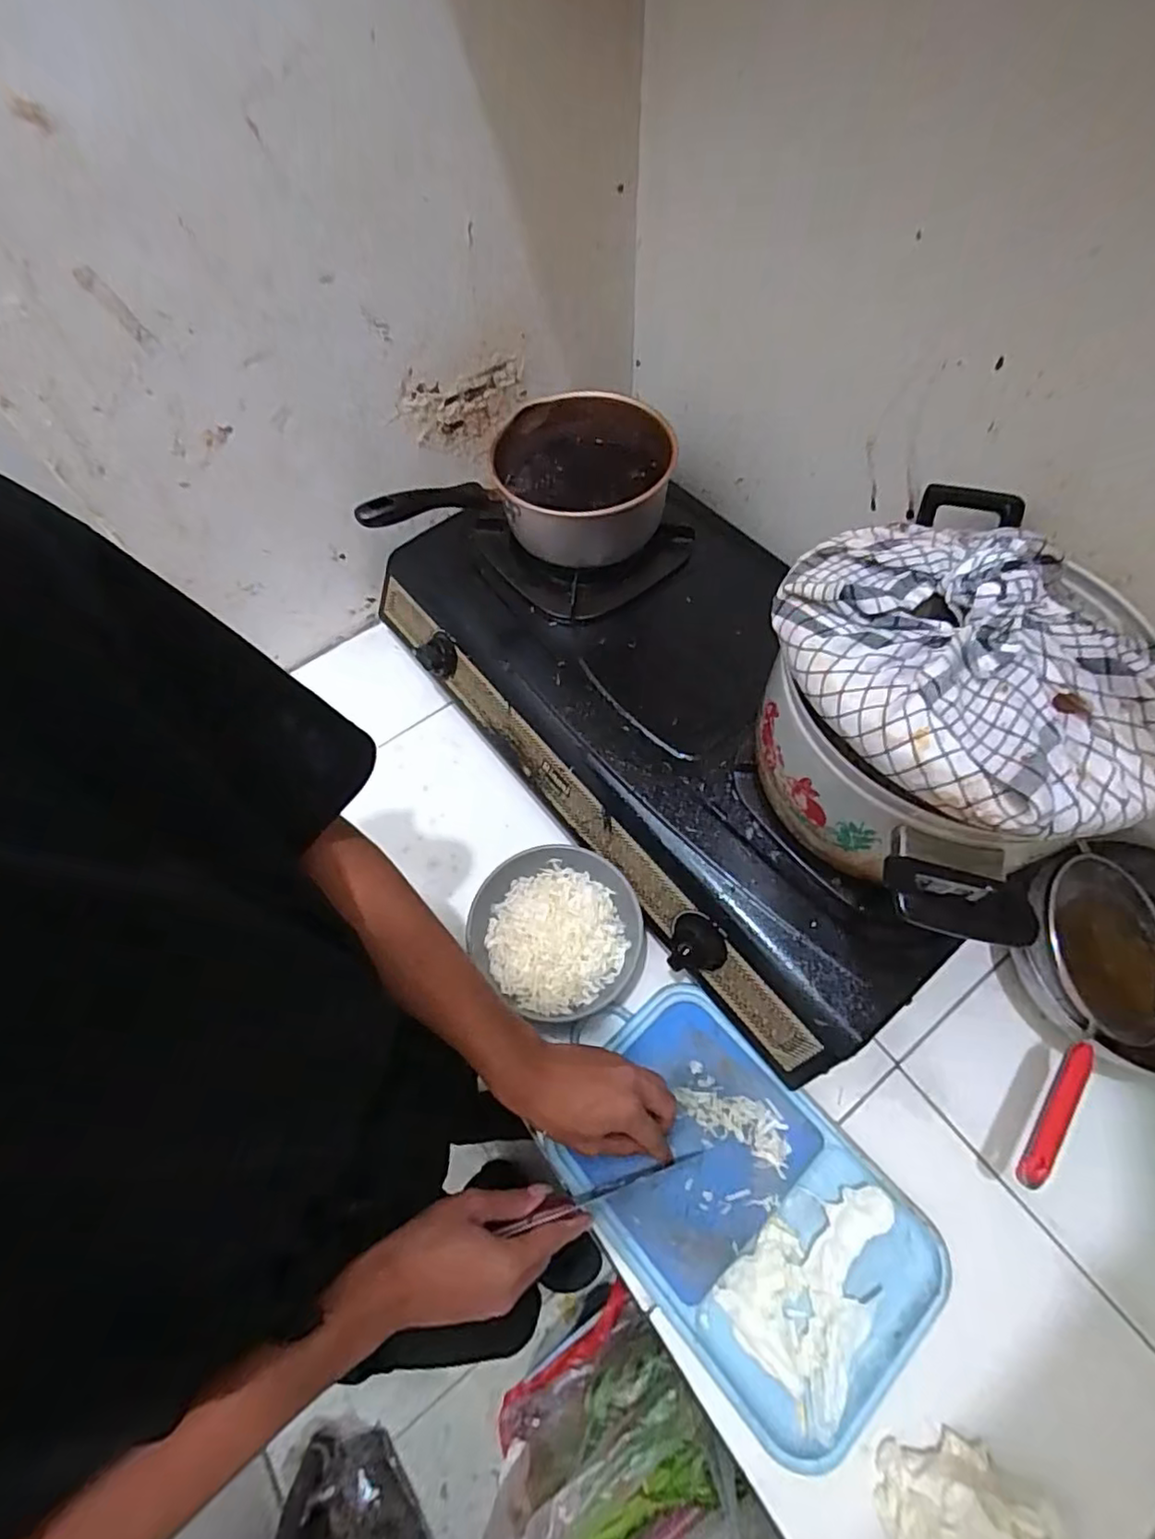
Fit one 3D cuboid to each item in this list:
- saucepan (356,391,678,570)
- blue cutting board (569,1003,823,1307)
[{"bbox_3d":[-0.047,-0.297,0.637,0.289,0.107,0.183,-8,62,-2],"label":"saucepan"},{"bbox_3d":[0.095,0.314,0.524,0.171,0.011,0.161,-40,68,-17],"label":"blue cutting board"}]

